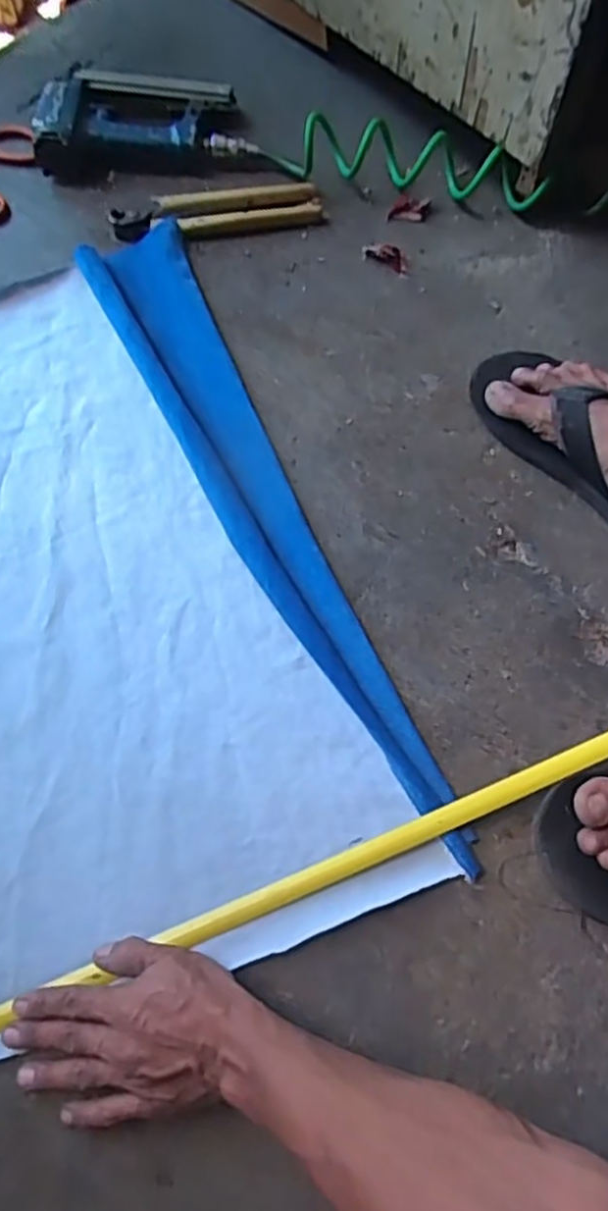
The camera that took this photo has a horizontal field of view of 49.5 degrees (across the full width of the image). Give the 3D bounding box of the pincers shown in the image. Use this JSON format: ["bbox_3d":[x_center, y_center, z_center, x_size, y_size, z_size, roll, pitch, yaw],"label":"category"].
[{"bbox_3d":[-0.094,-0.421,0.705,0.220,0.024,0.044,-8,73,-3],"label":"pincers"}]

